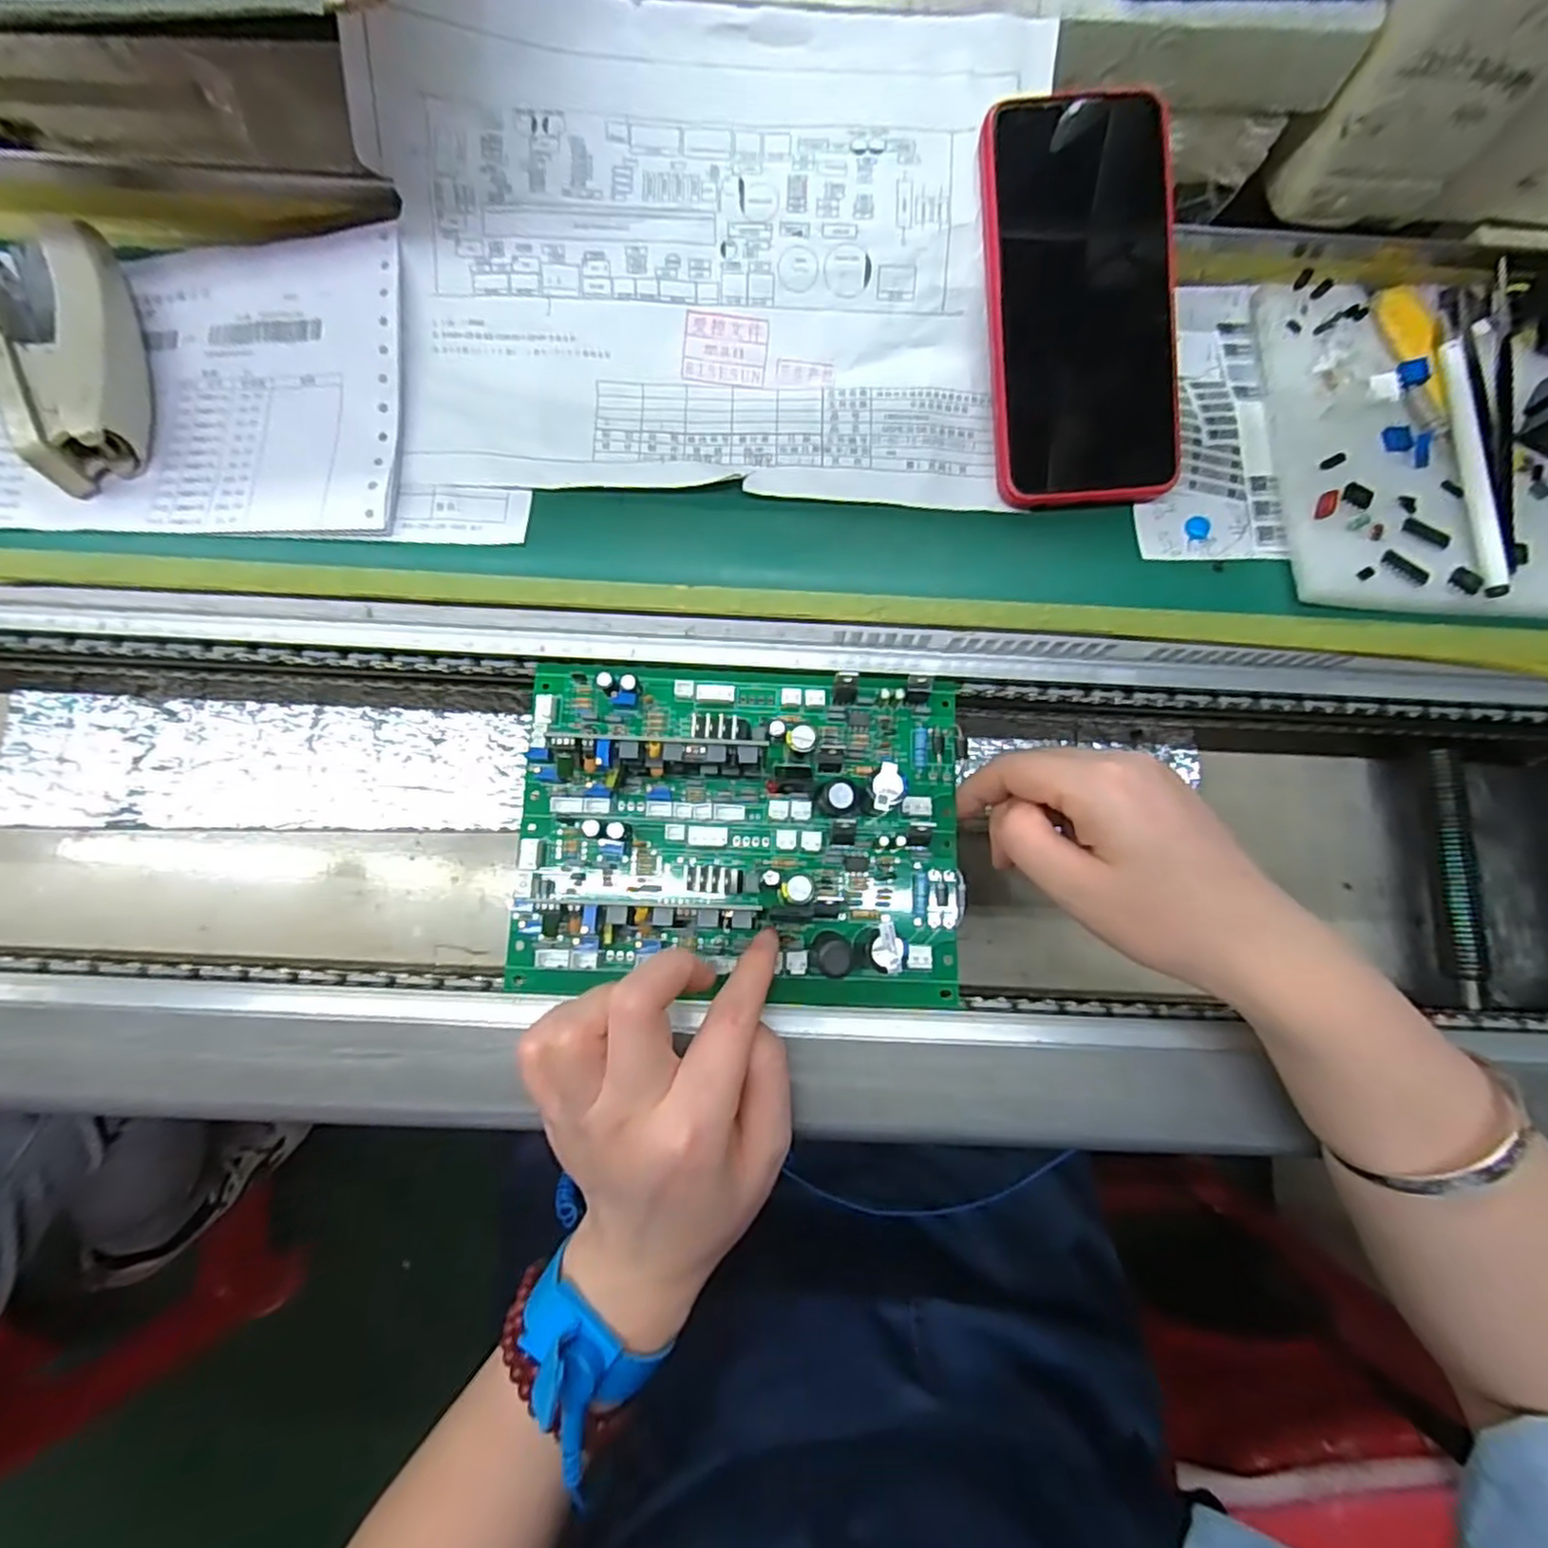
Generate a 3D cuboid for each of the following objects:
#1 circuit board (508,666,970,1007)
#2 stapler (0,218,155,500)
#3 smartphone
[{"bbox_3d":[-0.012,0.021,0.279,0.176,0.038,0.132,3,82,-1],"label":"circuit board"},{"bbox_3d":[-0.293,-0.177,0.293,0.045,0.028,0.112,-22,81,-6],"label":"stapler"},{"bbox_3d":[0.130,-0.199,0.300,0.076,0.010,0.163,-5,96,-2],"label":"smartphone"}]

